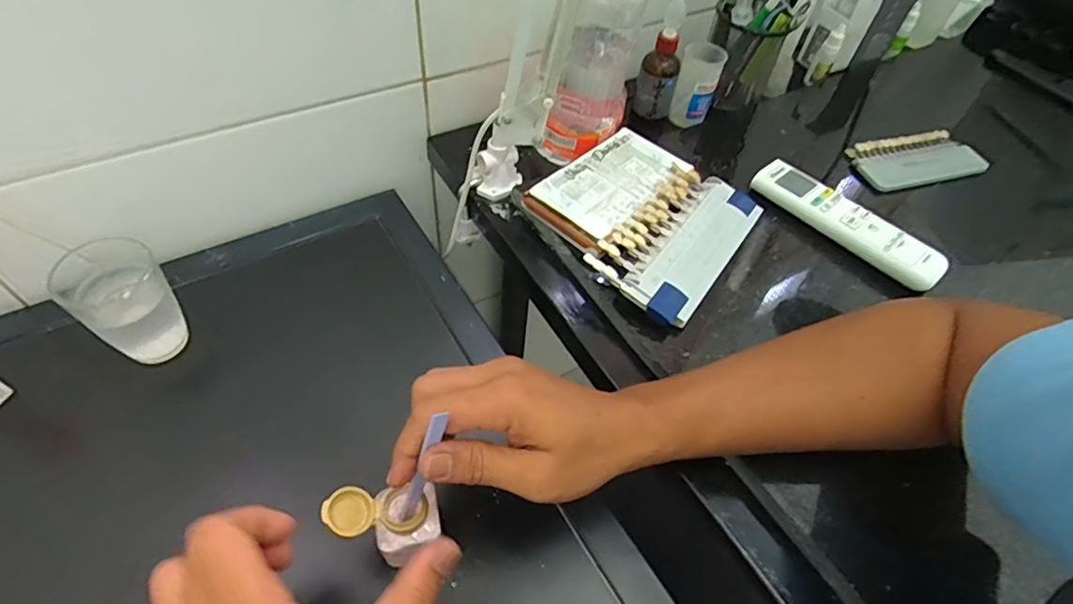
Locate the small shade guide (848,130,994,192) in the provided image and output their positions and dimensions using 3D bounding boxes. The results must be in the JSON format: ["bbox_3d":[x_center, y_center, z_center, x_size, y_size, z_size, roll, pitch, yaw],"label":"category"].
[{"bbox_3d":[0.409,-0.154,0.599,0.143,0.016,0.063,-11,54,-15],"label":"small shade guide"}]

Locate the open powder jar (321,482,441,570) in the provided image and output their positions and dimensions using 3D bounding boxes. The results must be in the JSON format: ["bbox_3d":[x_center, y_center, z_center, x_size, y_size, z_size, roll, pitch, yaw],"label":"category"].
[{"bbox_3d":[-0.095,0.139,0.352,0.065,0.039,0.041,-9,54,-13],"label":"open powder jar"}]

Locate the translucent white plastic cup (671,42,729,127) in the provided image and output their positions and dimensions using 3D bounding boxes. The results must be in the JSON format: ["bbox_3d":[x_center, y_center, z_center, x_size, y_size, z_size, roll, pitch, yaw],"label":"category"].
[{"bbox_3d":[0.181,-0.248,0.629,0.043,0.078,0.055,18,53,8],"label":"translucent white plastic cup"}]

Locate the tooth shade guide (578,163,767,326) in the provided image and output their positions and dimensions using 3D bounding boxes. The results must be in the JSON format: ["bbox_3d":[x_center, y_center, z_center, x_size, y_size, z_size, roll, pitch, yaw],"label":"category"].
[{"bbox_3d":[0.124,-0.054,0.484,0.090,0.027,0.167,33,56,19],"label":"tooth shade guide"}]

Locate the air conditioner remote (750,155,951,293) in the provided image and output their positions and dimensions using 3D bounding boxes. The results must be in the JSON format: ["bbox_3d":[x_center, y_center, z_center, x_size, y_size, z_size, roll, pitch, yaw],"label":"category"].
[{"bbox_3d":[0.285,-0.074,0.513,0.037,0.029,0.175,-34,63,-28],"label":"air conditioner remote"}]

